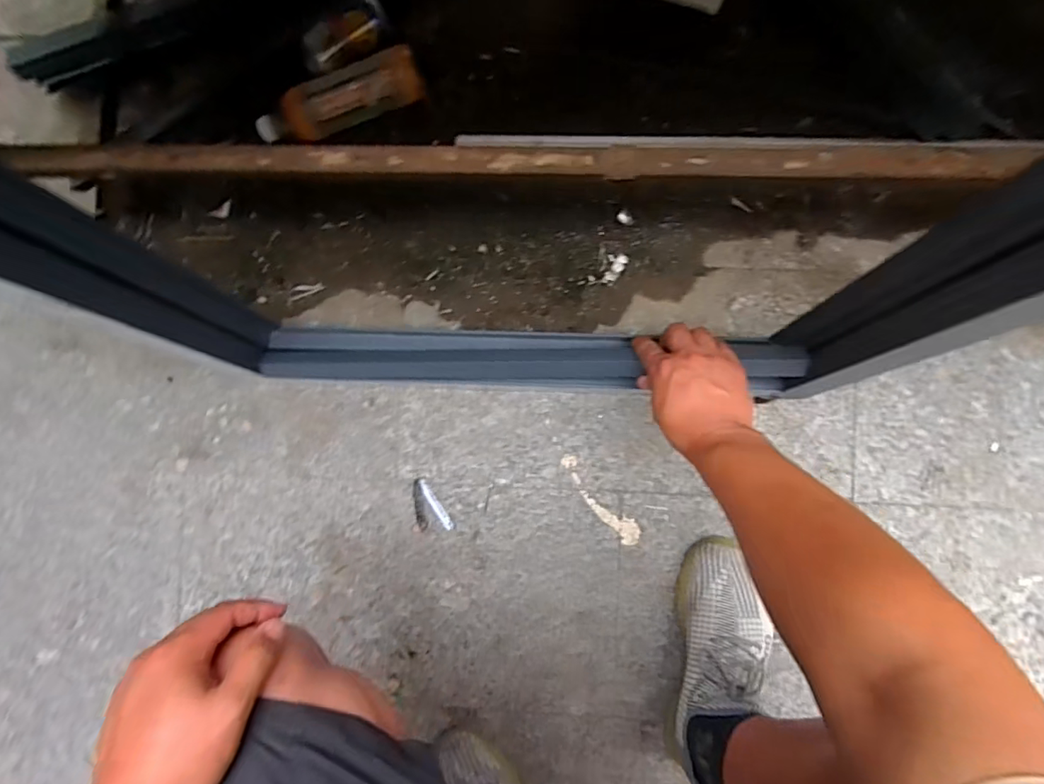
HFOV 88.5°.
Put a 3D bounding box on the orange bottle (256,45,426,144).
[{"bbox_3d":[-0.236,-0.373,0.691,0.218,0.076,0.068,-17,89,3],"label":"orange bottle"}]

